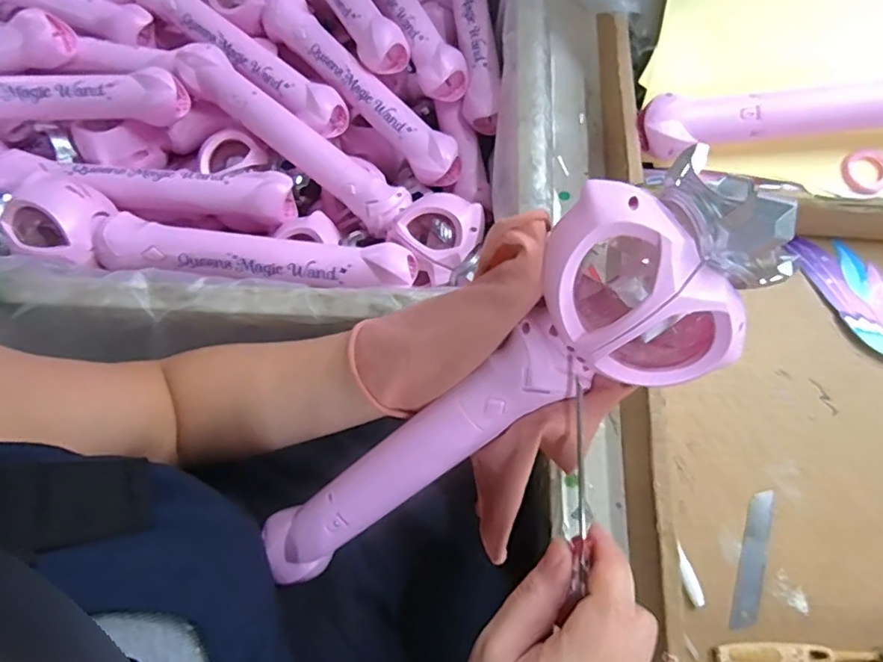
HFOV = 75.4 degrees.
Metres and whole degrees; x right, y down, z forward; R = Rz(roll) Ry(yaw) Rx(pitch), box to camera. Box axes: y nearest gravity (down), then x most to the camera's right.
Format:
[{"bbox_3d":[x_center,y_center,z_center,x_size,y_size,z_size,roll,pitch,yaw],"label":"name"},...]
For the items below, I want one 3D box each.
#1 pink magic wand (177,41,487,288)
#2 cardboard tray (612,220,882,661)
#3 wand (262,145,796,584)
[{"bbox_3d":[-0.106,-0.156,0.515,0.335,0.035,0.067,35,75,9],"label":"pink magic wand"},{"bbox_3d":[0.321,0.074,0.419,0.377,0.056,0.338,2,72,-1],"label":"cardboard tray"},{"bbox_3d":[0.014,0.048,0.309,0.346,0.046,0.088,-41,74,28],"label":"wand"}]

